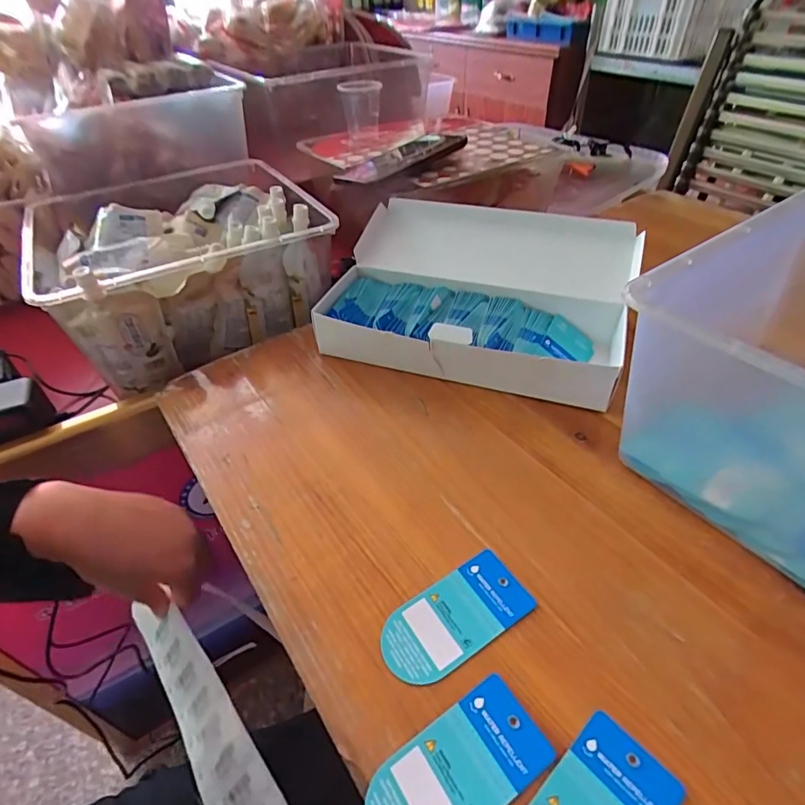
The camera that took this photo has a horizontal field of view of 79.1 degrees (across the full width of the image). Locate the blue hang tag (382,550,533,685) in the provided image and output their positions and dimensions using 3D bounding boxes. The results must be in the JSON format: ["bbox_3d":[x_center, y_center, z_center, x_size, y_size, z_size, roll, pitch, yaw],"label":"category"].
[{"bbox_3d":[0.032,0.131,0.296,0.091,0.004,0.045,-27,48,-20],"label":"blue hang tag"}]

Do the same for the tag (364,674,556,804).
[{"bbox_3d":[0.026,0.184,0.241,0.092,0.004,0.046,-28,48,-19],"label":"tag"}]

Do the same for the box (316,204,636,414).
[{"bbox_3d":[0.076,-0.107,0.491,0.285,0.110,0.217,12,46,18],"label":"box"}]

